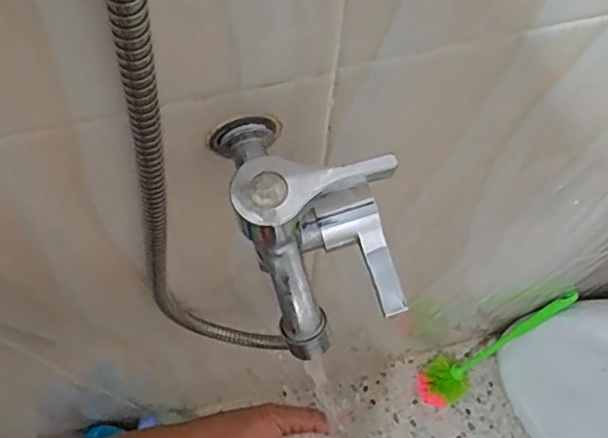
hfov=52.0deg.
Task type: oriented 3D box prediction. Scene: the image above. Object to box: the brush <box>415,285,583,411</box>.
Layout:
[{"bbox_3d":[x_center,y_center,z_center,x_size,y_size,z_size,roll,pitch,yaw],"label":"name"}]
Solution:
[{"bbox_3d":[0.336,0.225,1.096,0.338,0.070,0.079,-42,70,22],"label":"brush"}]

